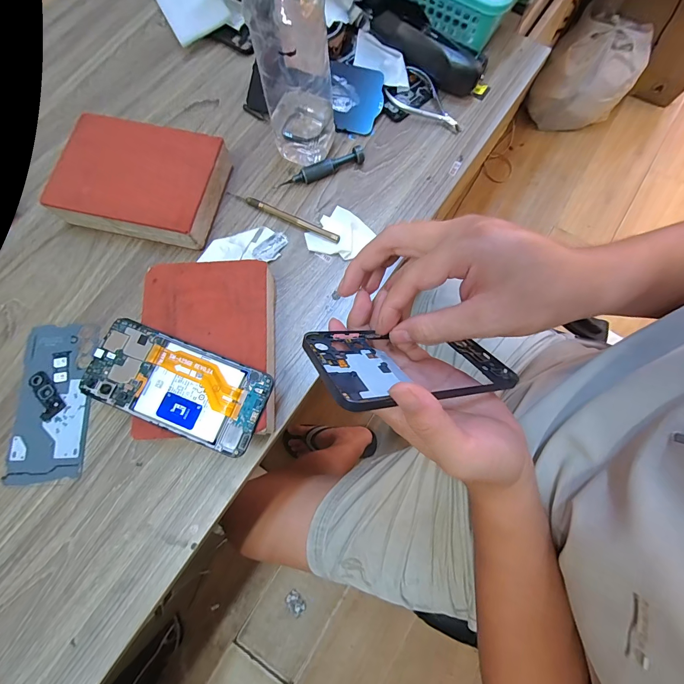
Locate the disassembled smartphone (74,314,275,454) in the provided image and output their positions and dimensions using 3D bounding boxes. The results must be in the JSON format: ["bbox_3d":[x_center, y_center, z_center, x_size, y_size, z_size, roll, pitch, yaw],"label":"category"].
[{"bbox_3d":[-0.142,0.036,0.296,0.154,0.007,0.073,20,77,6],"label":"disassembled smartphone"}]

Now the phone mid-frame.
[{"bbox_3d":[0.055,0.015,0.259,0.165,0.008,0.079,-2,35,-30],"label":"phone mid-frame"}]

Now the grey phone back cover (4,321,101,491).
[{"bbox_3d":[-0.282,0.056,0.337,0.068,0.004,0.151,-3,76,1],"label":"grey phone back cover"}]

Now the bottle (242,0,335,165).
[{"bbox_3d":[-0.044,-0.256,0.311,0.066,0.195,0.058,-5,76,0],"label":"bottle"}]

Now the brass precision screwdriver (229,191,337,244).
[{"bbox_3d":[-0.066,-0.140,0.380,0.139,0.006,0.009,26,78,8],"label":"brass precision screwdriver"}]

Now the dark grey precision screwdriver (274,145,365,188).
[{"bbox_3d":[-0.023,-0.192,0.386,0.099,0.017,0.012,-22,76,-4],"label":"dark grey precision screwdriver"}]

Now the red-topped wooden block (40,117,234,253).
[{"bbox_3d":[-0.214,-0.171,0.372,0.157,0.042,0.117,12,76,4],"label":"red-topped wooden block"}]

